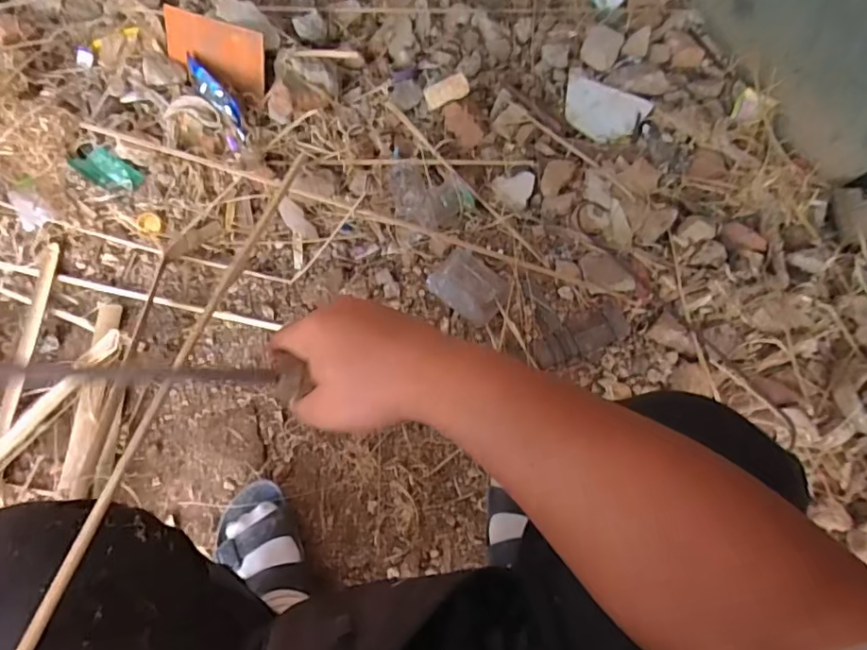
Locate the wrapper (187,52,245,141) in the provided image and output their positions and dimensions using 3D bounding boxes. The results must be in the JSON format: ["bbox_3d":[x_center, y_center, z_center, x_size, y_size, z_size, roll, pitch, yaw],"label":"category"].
[{"bbox_3d":[-0.380,-0.404,0.945,0.026,0.052,0.196,-37,72,-16],"label":"wrapper"}]

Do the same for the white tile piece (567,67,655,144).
[{"bbox_3d":[0.318,-0.427,1.064,0.129,0.006,0.173,-44,68,-11],"label":"white tile piece"}]

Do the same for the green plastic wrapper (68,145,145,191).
[{"bbox_3d":[-0.547,-0.259,0.917,0.117,0.015,0.056,27,69,8],"label":"green plastic wrapper"}]

